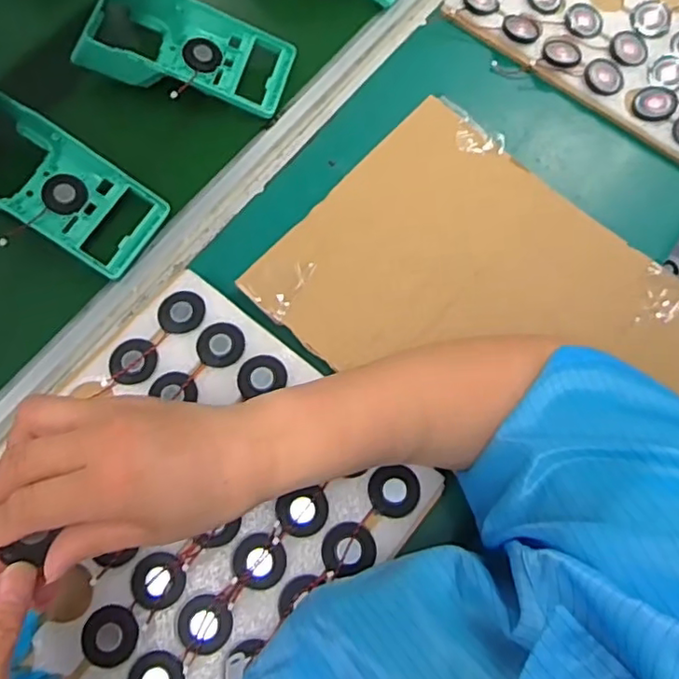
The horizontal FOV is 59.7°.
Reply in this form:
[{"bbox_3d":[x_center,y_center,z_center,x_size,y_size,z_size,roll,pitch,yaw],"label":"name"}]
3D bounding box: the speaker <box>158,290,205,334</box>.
[{"bbox_3d":[-0.114,-0.020,0.429,0.033,0.004,0.031,0,71,0],"label":"speaker"}]

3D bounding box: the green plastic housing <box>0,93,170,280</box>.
[{"bbox_3d":[-0.241,-0.128,0.485,0.185,0.036,0.087,31,74,10],"label":"green plastic housing"}]

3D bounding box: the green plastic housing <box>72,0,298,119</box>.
[{"bbox_3d":[-0.138,-0.263,0.527,0.186,0.040,0.091,17,72,6],"label":"green plastic housing"}]

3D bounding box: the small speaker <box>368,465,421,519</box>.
[{"bbox_3d":[0.036,0.102,0.391,0.033,0.006,0.029,-5,71,-2],"label":"small speaker"}]

